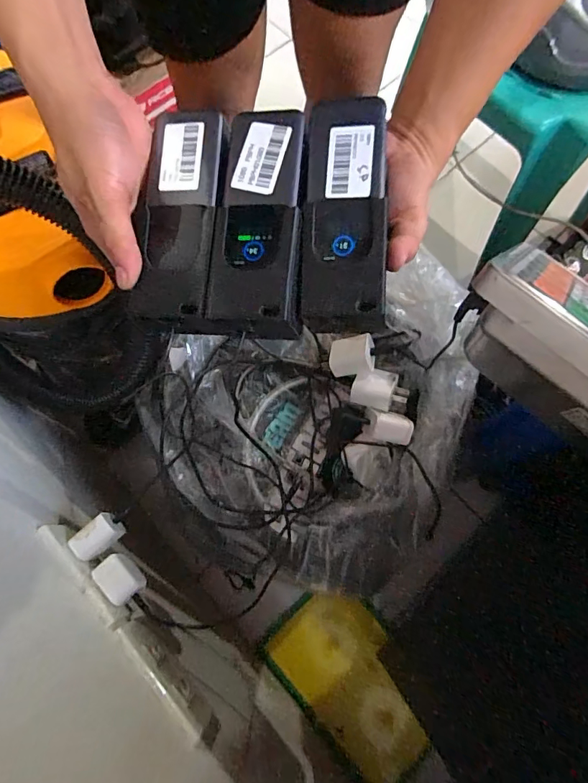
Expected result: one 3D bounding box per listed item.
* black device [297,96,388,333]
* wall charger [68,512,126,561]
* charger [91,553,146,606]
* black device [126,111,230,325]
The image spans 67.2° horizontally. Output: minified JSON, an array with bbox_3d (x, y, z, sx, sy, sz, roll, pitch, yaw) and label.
[{"bbox_3d":[0.032,-0.122,0.303,0.055,0.018,0.161,1,86,1],"label":"black device"},{"bbox_3d":[-0.207,0.153,0.465,0.048,0.021,0.031,-43,77,-11],"label":"wall charger"},{"bbox_3d":[-0.179,0.191,0.453,0.033,0.027,0.044,-41,77,-11],"label":"charger"},{"bbox_3d":[-0.083,-0.126,0.316,0.062,0.021,0.152,8,91,3],"label":"black device"}]

